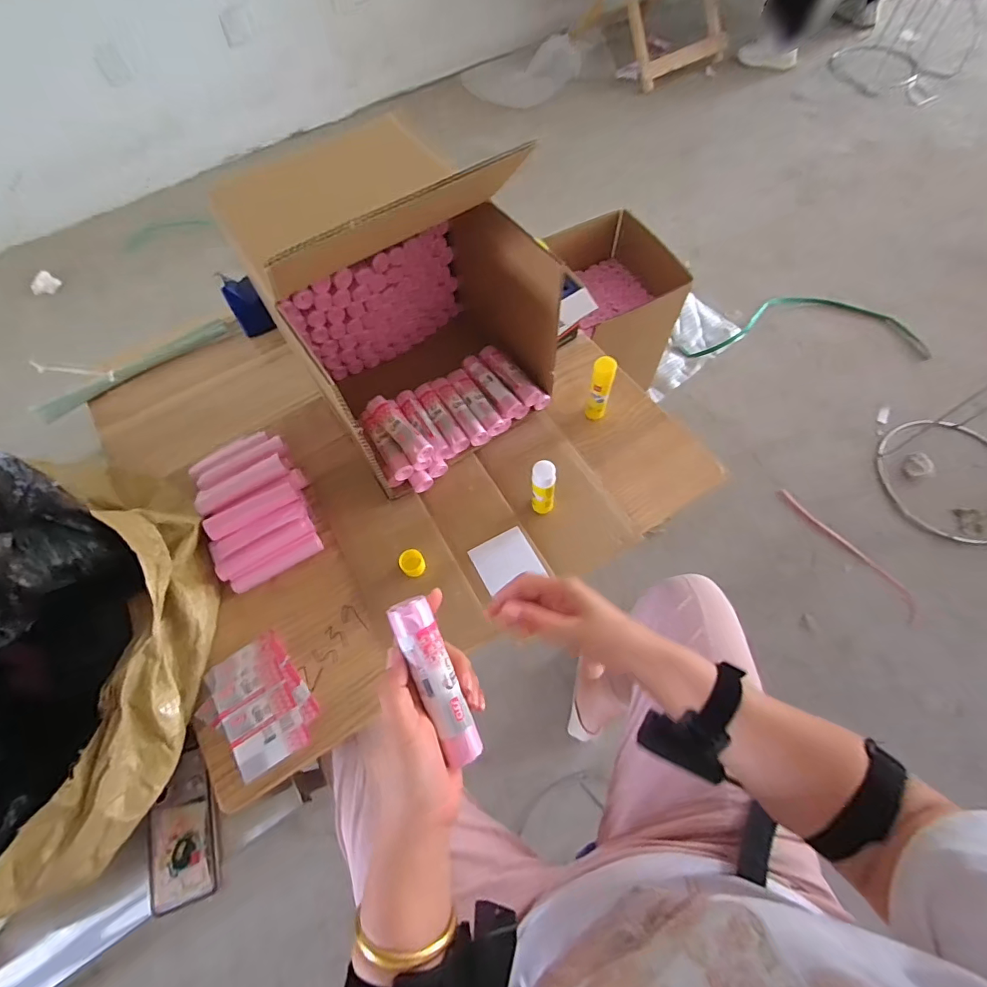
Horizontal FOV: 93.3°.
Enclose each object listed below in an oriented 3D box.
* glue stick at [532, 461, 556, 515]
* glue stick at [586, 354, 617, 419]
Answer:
[{"bbox_3d":[0.066,-0.002,0.618,0.031,0.122,0.025,0,64,3],"label":"glue stick"},{"bbox_3d":[0.157,-0.152,0.683,0.031,0.112,0.025,8,65,7],"label":"glue stick"}]

